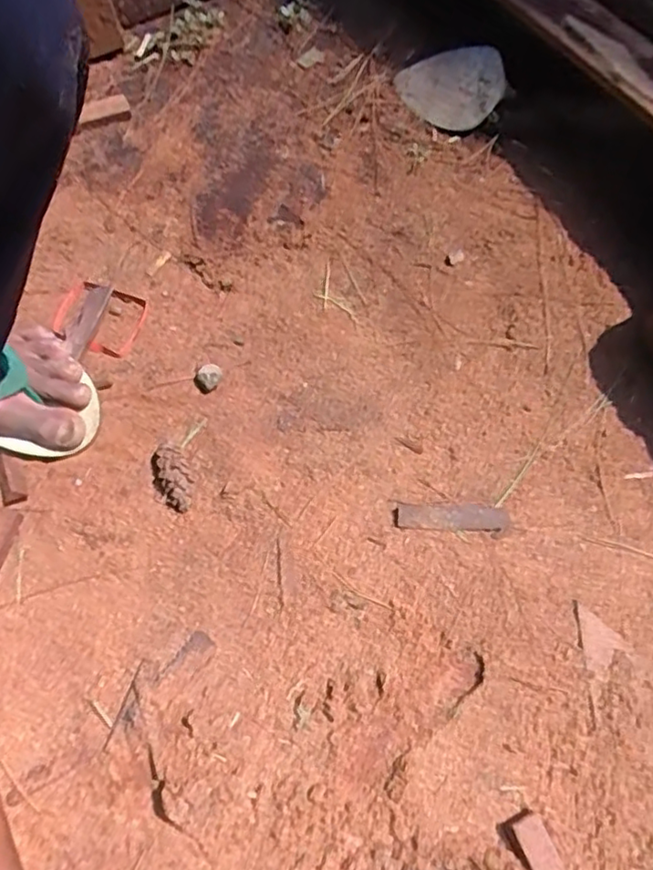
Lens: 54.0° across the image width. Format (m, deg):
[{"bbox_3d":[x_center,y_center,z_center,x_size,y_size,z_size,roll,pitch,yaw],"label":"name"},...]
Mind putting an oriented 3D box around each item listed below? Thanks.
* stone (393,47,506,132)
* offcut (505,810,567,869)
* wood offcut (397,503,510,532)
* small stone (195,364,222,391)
[{"bbox_3d":[0.128,-0.369,0.675,0.062,0.062,0.117,-41,73,-15],"label":"stone"},{"bbox_3d":[0.143,0.282,0.415,0.024,0.014,0.067,-24,70,-9],"label":"offcut"},{"bbox_3d":[0.099,0.065,0.505,0.085,0.004,0.020,2,68,1],"label":"wood offcut"},{"bbox_3d":[-0.103,-0.051,0.560,0.021,0.012,0.021,0,68,0],"label":"small stone"}]

